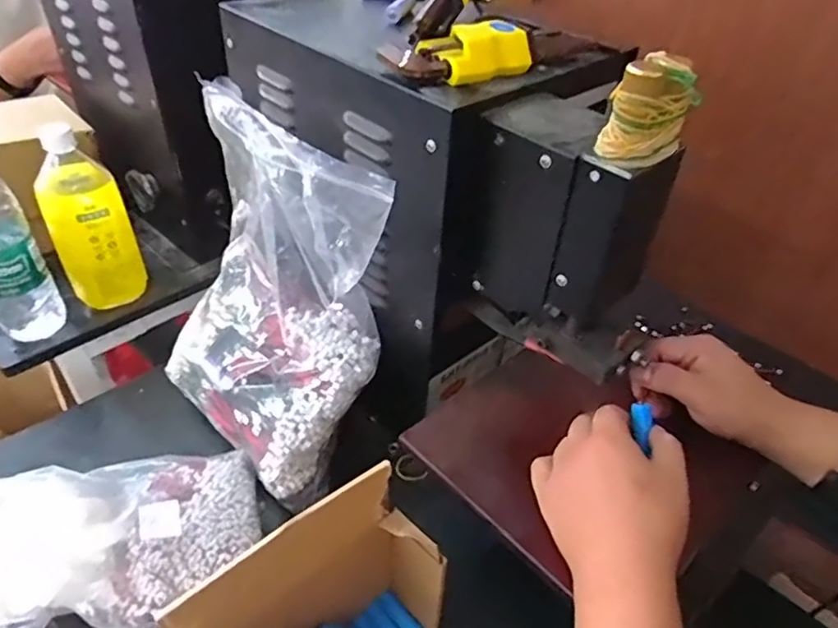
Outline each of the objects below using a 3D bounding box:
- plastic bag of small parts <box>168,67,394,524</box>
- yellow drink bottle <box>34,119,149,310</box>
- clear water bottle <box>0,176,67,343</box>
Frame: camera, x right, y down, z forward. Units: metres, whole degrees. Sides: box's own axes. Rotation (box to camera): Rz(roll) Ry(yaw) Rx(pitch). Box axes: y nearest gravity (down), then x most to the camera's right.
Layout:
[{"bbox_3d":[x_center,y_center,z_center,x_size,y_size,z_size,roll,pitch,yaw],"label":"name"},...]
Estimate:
[{"bbox_3d":[-0.155,-0.024,0.573,0.252,0.283,0.141,34,47,30],"label":"plastic bag of small parts"},{"bbox_3d":[-0.370,-0.104,0.684,0.084,0.187,0.066,-20,45,-27],"label":"yellow drink bottle"},{"bbox_3d":[-0.437,-0.075,0.629,0.070,0.223,0.059,-23,47,-30],"label":"clear water bottle"}]

